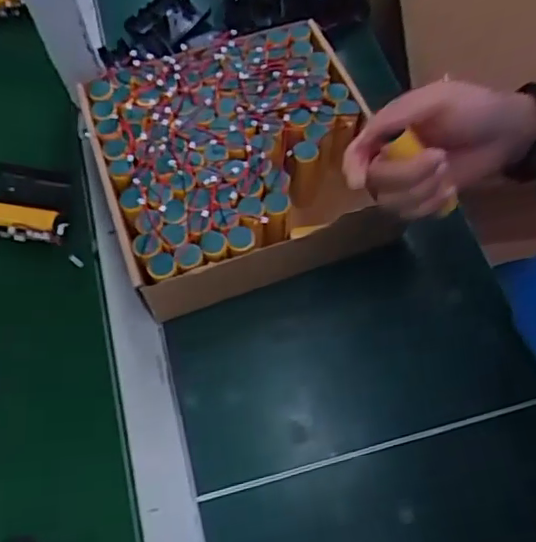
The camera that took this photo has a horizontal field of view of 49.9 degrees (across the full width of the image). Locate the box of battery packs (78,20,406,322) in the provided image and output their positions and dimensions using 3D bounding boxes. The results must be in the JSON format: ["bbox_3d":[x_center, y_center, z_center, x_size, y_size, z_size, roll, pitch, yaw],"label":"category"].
[{"bbox_3d":[-0.025,-0.095,0.521,0.229,0.084,0.233,-18,63,-9],"label":"box of battery packs"}]

